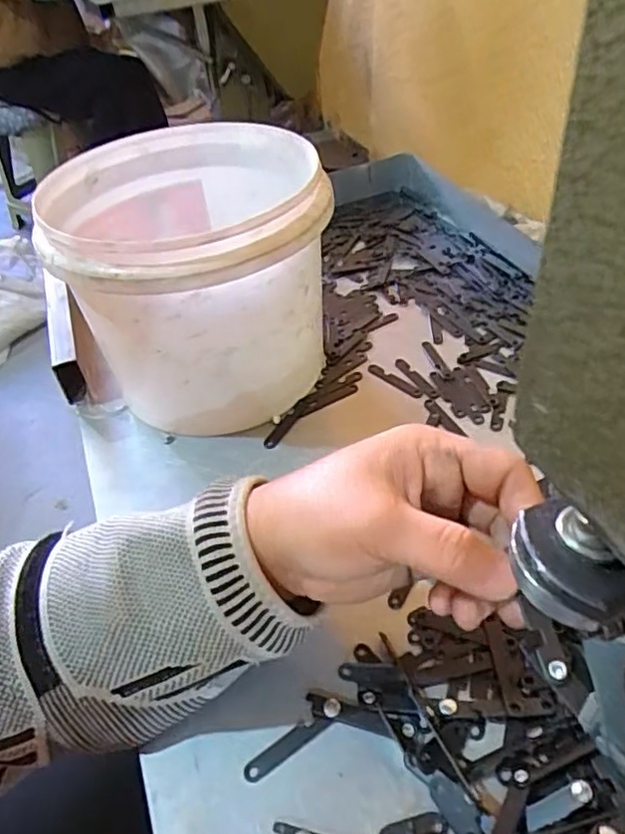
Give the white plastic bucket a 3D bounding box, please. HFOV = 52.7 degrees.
[{"bbox_3d":[-0.077,-0.096,0.456,0.172,0.155,0.181,-4,44,4],"label":"white plastic bucket"}]

